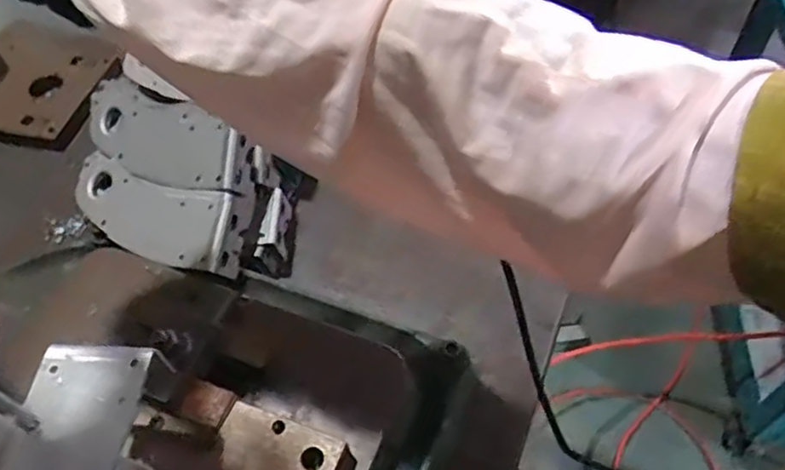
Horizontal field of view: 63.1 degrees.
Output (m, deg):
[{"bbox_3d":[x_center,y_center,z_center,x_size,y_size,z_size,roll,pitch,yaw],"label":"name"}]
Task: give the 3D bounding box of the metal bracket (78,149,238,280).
[{"bbox_3d":[-0.207,-0.018,0.571,0.183,0.045,0.077,19,79,25],"label":"metal bracket"}]

